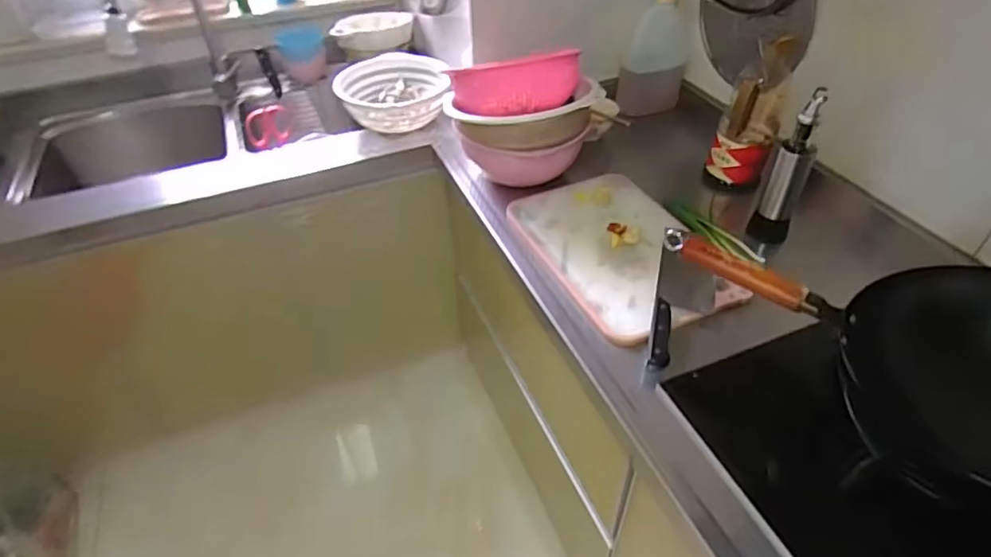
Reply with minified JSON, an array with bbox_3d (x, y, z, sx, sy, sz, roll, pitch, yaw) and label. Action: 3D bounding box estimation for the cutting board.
[{"bbox_3d":[0.193,-0.054,0.923,0.234,0.015,0.366,-19,45,-18],"label":"cutting board"}]

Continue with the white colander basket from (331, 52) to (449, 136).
[{"bbox_3d":[-0.219,-0.412,1.245,0.200,0.108,0.183,5,43,8],"label":"white colander basket"}]

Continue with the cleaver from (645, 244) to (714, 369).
[{"bbox_3d":[0.267,0.039,0.810,0.081,0.025,0.241,11,44,13],"label":"cleaver"}]

